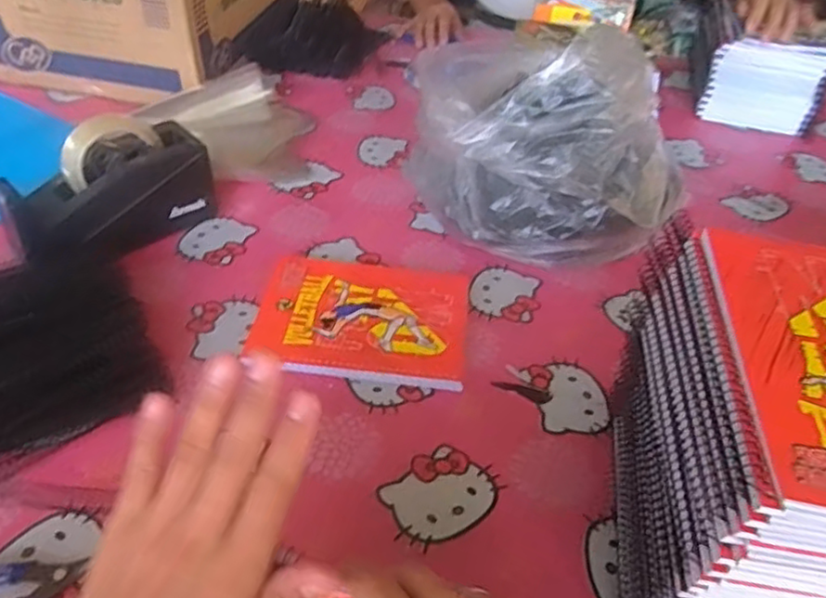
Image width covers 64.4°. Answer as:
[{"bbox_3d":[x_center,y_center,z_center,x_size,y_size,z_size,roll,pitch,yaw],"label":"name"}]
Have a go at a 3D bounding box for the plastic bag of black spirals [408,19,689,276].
[{"bbox_3d":[0.142,-0.190,0.746,0.269,0.205,0.283,-1,43,-6],"label":"plastic bag of black spirals"}]

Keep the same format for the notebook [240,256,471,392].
[{"bbox_3d":[-0.046,0.017,0.635,0.196,0.015,0.152,7,41,3],"label":"notebook"}]

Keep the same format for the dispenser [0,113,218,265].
[{"bbox_3d":[-0.311,-0.106,0.671,0.085,0.118,0.201,30,47,27],"label":"dispenser"}]

